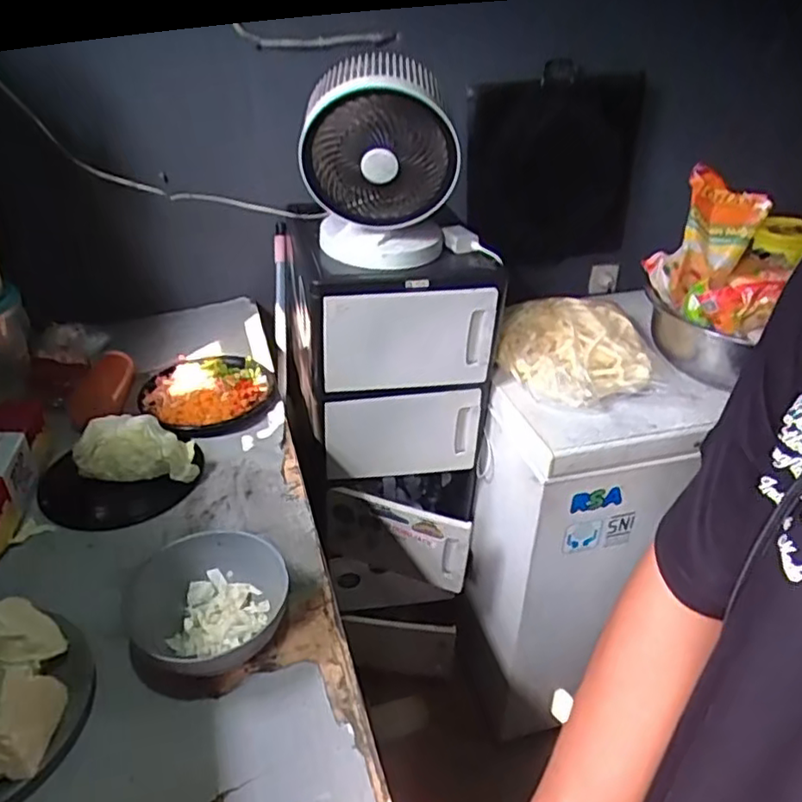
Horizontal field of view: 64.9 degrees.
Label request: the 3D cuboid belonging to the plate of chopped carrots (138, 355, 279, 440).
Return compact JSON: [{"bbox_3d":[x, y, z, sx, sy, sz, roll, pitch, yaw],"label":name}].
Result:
[{"bbox_3d":[-0.326,-0.016,1.092,0.220,0.046,0.253,-23,40,-31],"label":"plate of chopped carrots"}]

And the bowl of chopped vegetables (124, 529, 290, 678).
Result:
[{"bbox_3d":[-0.196,0.225,0.674,0.159,0.084,0.164,0,33,0],"label":"bowl of chopped vegetables"}]

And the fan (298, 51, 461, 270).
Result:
[{"bbox_3d":[-0.039,-0.402,1.067,0.241,0.314,0.182,-5,34,-7],"label":"fan"}]

